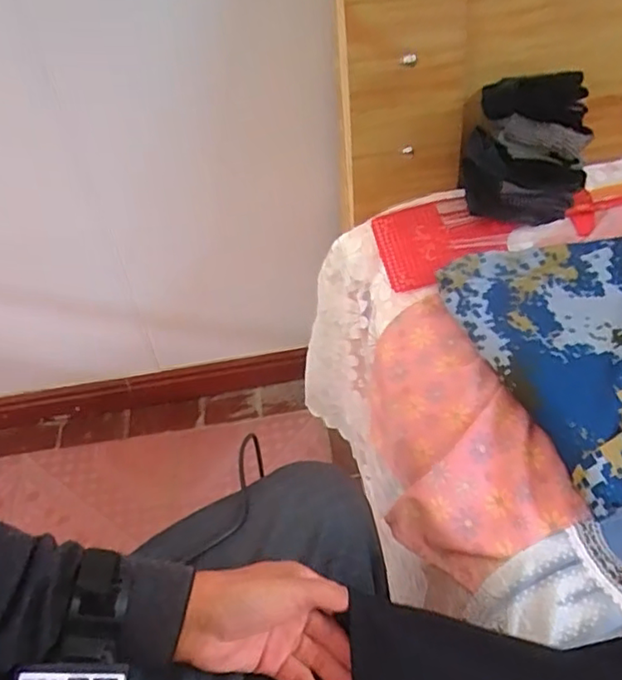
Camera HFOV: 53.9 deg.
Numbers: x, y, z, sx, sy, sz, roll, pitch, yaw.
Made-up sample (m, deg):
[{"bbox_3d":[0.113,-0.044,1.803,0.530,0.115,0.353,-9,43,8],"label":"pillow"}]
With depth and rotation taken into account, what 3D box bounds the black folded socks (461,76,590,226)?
[{"bbox_3d":[0.266,-0.231,0.761,0.137,0.190,0.095,1,47,5],"label":"black folded socks"}]

